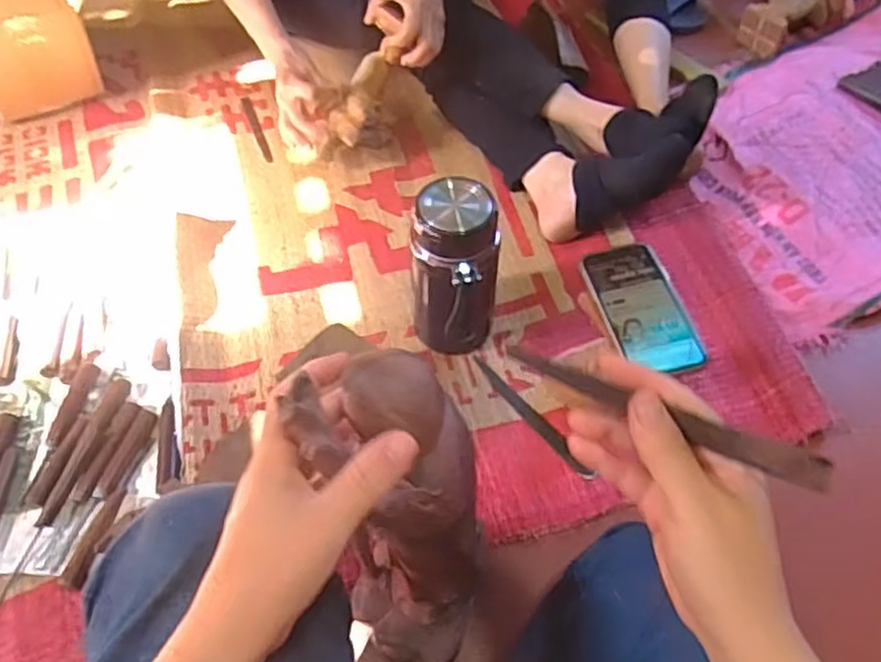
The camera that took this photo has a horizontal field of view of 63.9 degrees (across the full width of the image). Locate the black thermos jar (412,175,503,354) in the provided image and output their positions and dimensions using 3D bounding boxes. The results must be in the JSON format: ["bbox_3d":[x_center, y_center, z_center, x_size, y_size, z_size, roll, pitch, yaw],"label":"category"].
[{"bbox_3d":[0.016,-0.056,0.780,0.093,0.223,0.085,0,54,-1],"label":"black thermos jar"}]

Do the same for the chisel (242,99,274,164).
[{"bbox_3d":[-0.284,-0.311,1.092,0.015,0.007,0.158,-18,57,-13],"label":"chisel"}]

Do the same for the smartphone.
[{"bbox_3d":[0.192,-0.023,0.677,0.077,0.011,0.147,-12,55,-9],"label":"smartphone"}]

